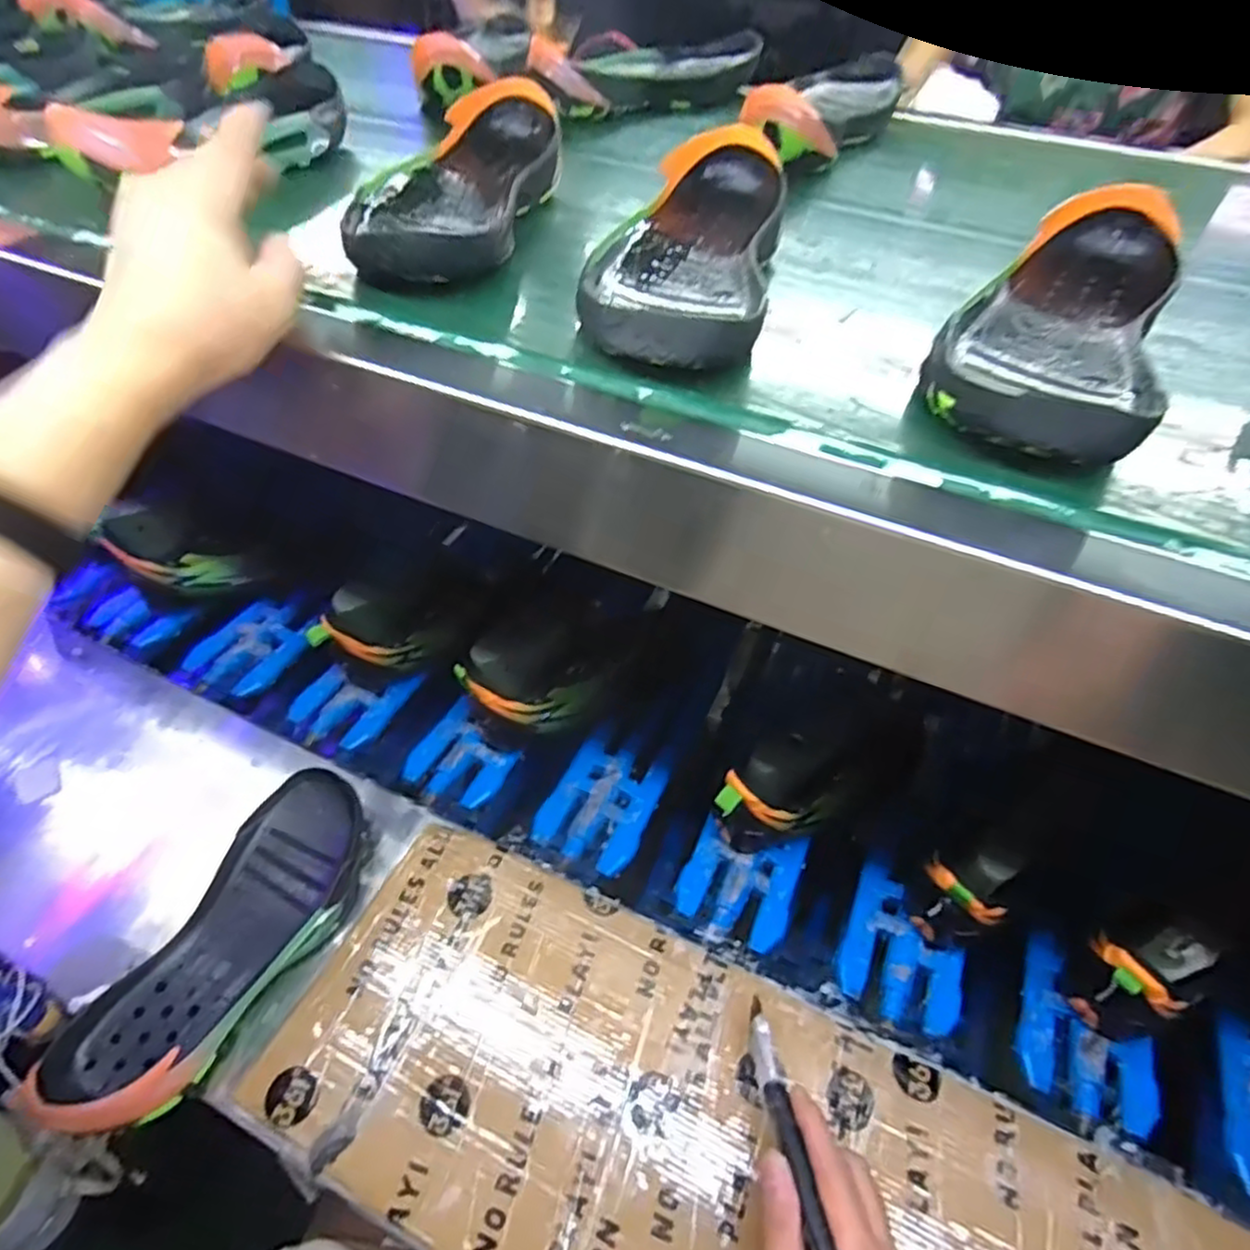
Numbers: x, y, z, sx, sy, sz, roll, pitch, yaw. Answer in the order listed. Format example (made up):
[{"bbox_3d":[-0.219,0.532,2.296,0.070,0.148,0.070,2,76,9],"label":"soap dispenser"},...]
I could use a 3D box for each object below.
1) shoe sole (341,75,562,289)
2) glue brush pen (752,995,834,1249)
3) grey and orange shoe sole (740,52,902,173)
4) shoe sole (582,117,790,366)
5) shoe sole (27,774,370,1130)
[{"bbox_3d":[-0.108,-0.298,0.477,0.091,0.053,0.238,6,51,5],"label":"shoe sole"},{"bbox_3d":[0.097,0.299,0.430,0.015,0.022,0.147,-2,27,-6],"label":"glue brush pen"},{"bbox_3d":[0.184,-0.471,0.649,0.101,0.060,0.261,18,53,14],"label":"grey and orange shoe sole"},{"bbox_3d":[0.040,-0.220,0.423,0.091,0.047,0.265,9,51,8],"label":"shoe sole"},{"bbox_3d":[-0.281,0.220,0.513,0.102,0.051,0.249,17,53,14],"label":"shoe sole"}]

